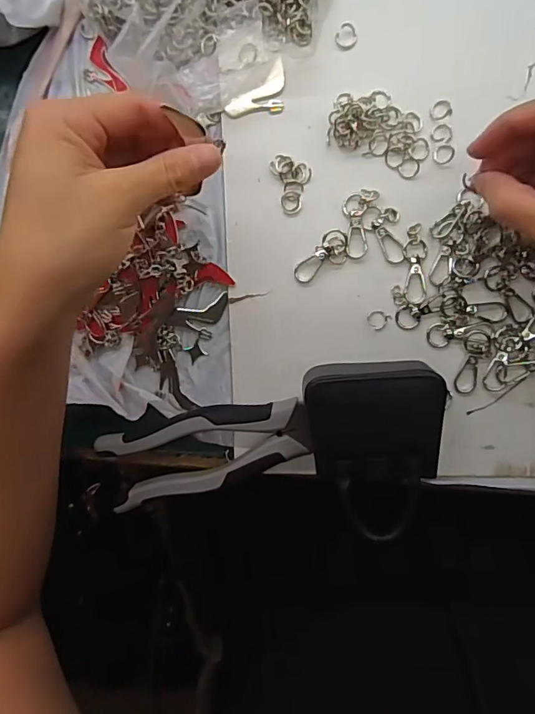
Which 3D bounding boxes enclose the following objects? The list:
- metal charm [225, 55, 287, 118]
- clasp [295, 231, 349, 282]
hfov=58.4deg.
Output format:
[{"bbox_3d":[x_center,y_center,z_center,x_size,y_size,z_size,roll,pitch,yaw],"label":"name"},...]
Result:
[{"bbox_3d":[-0.003,-0.162,0.300,0.044,0.004,0.024,-37,90,10],"label":"metal charm"},{"bbox_3d":[0.036,-0.062,0.303,0.019,0.007,0.040,43,99,2],"label":"clasp"}]

